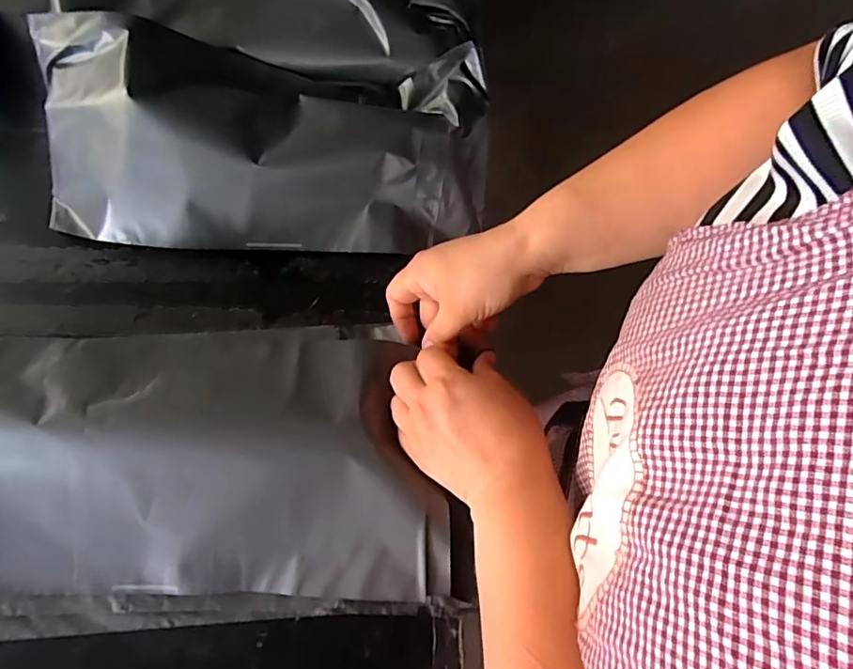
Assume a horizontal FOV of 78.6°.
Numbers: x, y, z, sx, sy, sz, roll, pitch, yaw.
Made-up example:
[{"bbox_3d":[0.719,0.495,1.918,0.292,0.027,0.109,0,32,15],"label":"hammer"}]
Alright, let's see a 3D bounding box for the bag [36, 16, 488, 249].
[{"bbox_3d":[-0.150,-0.171,0.466,0.399,0.104,0.158,4,70,3],"label":"bag"}]

